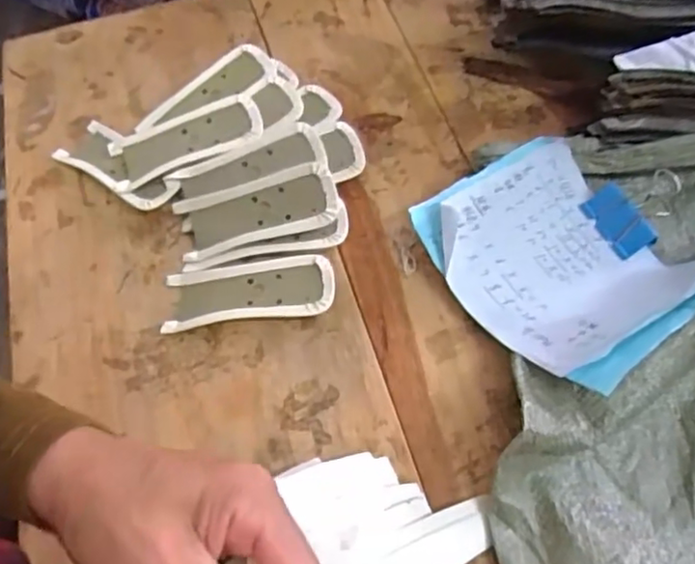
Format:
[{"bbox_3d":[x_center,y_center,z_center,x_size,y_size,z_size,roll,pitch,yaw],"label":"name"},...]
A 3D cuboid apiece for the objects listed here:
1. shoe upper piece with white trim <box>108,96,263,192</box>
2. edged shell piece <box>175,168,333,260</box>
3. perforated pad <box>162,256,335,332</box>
[{"bbox_3d":[-0.122,-0.109,0.475,0.115,0.013,0.041,-17,59,-7],"label":"shoe upper piece with white trim"},{"bbox_3d":[-0.066,-0.050,0.450,0.115,0.007,0.044,-13,87,10],"label":"edged shell piece"},{"bbox_3d":[-0.068,0.007,0.434,0.116,0.017,0.045,-4,59,1],"label":"perforated pad"}]

